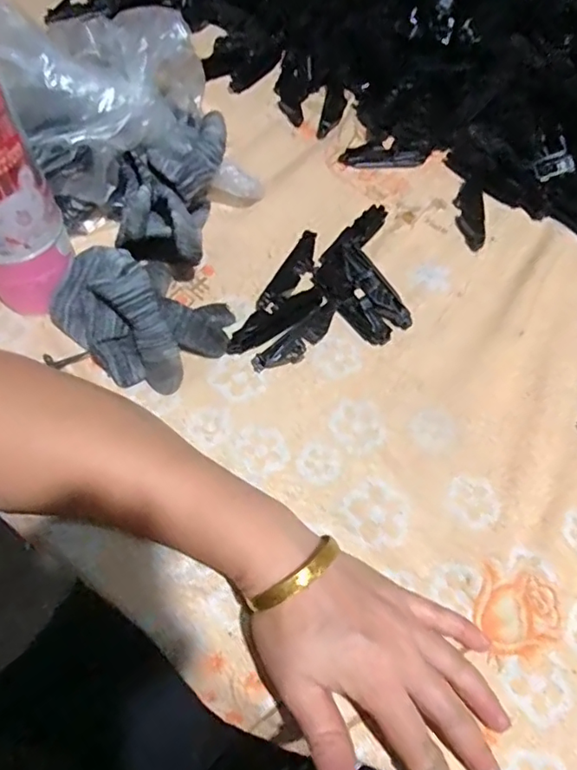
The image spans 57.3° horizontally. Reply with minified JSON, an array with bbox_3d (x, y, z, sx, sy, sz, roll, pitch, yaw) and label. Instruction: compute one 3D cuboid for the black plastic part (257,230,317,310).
[{"bbox_3d":[0.004,-0.088,0.405,0.017,0.010,0.083,27,64,11],"label":"black plastic part"}]

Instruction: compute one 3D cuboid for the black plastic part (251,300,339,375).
[{"bbox_3d":[0.007,-0.032,0.374,0.072,0.018,0.018,-36,69,-19],"label":"black plastic part"}]

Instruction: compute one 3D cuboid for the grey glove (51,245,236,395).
[{"bbox_3d":[-0.097,-0.052,0.354,0.099,0.055,0.090,39,67,16],"label":"grey glove"}]

